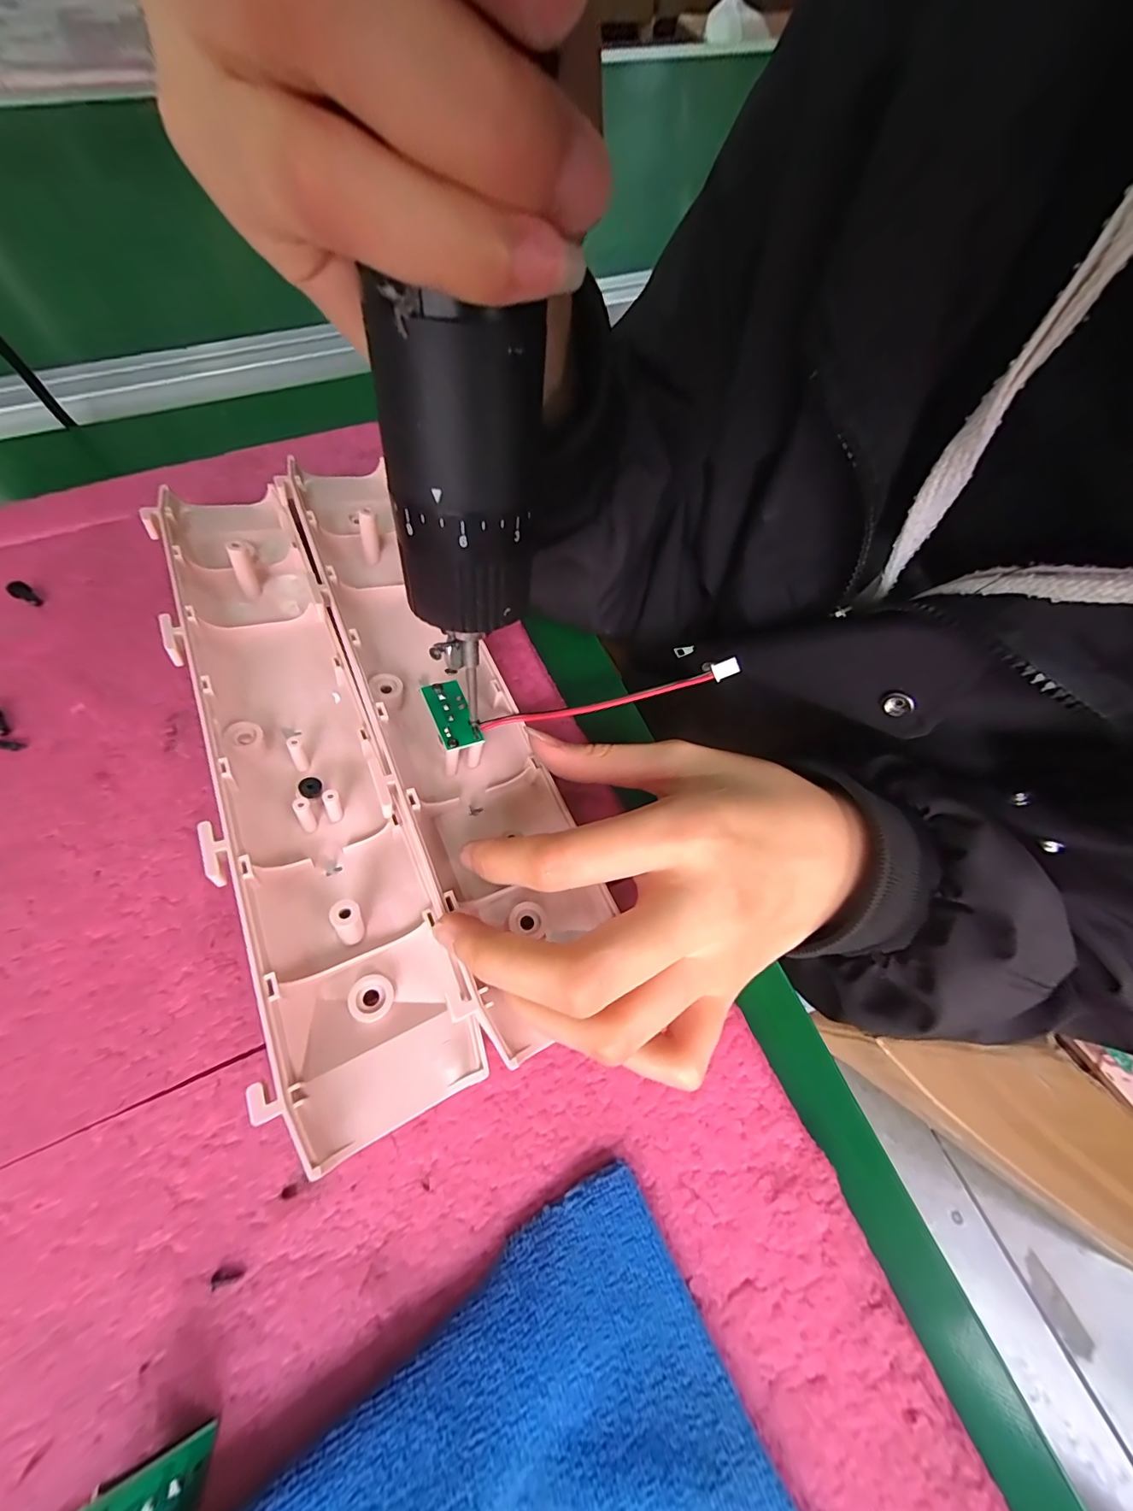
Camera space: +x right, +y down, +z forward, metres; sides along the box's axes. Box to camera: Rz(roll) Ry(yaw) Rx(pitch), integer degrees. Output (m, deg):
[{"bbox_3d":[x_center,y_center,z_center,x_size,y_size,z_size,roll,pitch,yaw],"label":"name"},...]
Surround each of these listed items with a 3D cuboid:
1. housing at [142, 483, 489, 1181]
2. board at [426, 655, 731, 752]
[{"bbox_3d":[-0.106,-0.010,0.184,0.055,0.027,0.271,-24,66,-13],"label":"housing"},{"bbox_3d":[0.006,-0.026,0.197,0.119,0.019,0.030,-16,65,-10],"label":"board"}]

